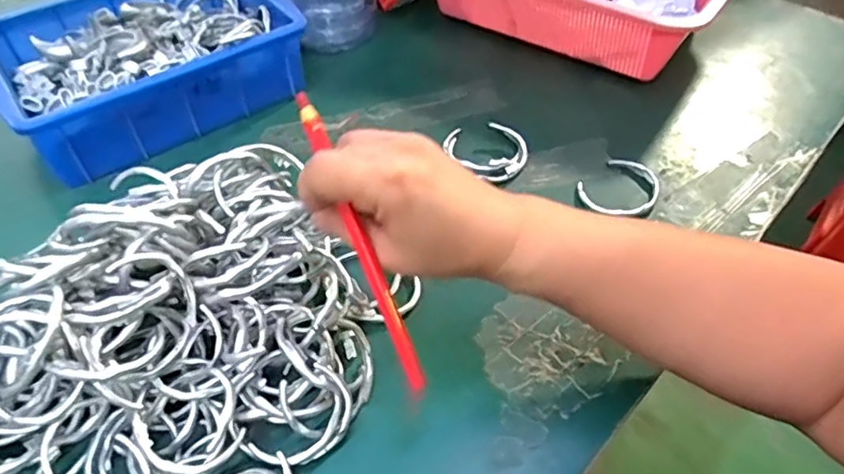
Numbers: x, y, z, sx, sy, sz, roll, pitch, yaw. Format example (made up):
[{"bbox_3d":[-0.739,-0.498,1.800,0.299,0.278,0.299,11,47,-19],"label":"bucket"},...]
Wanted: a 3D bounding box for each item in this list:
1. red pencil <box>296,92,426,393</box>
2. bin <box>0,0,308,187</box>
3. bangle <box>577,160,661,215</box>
[{"bbox_3d":[-0.031,0.005,0.309,0.009,0.006,0.164,-24,96,-22],"label":"red pencil"},{"bbox_3d":[-0.245,-0.164,0.525,0.243,0.067,0.176,-28,55,-23],"label":"bin"},{"bbox_3d":[0.160,-0.038,0.471,0.070,0.006,0.052,-31,56,-25],"label":"bangle"}]

